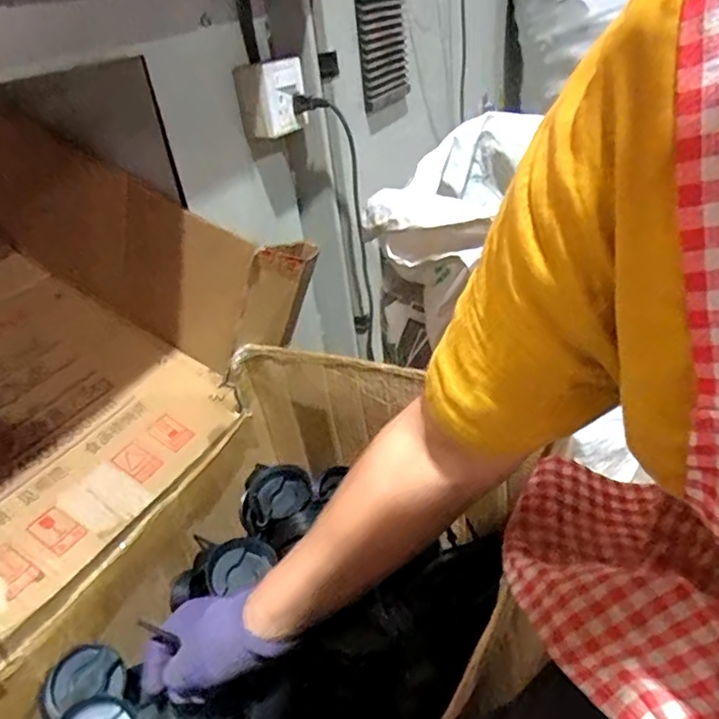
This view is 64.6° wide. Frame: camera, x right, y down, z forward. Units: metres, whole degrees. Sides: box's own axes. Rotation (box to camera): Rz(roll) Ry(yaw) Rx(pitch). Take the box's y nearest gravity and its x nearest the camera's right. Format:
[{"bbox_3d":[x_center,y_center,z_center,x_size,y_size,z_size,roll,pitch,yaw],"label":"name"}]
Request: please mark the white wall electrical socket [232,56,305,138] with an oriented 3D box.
[{"bbox_3d":[-0.110,-0.339,0.737,0.089,0.084,0.036,-33,41,-33],"label":"white wall electrical socket"}]

